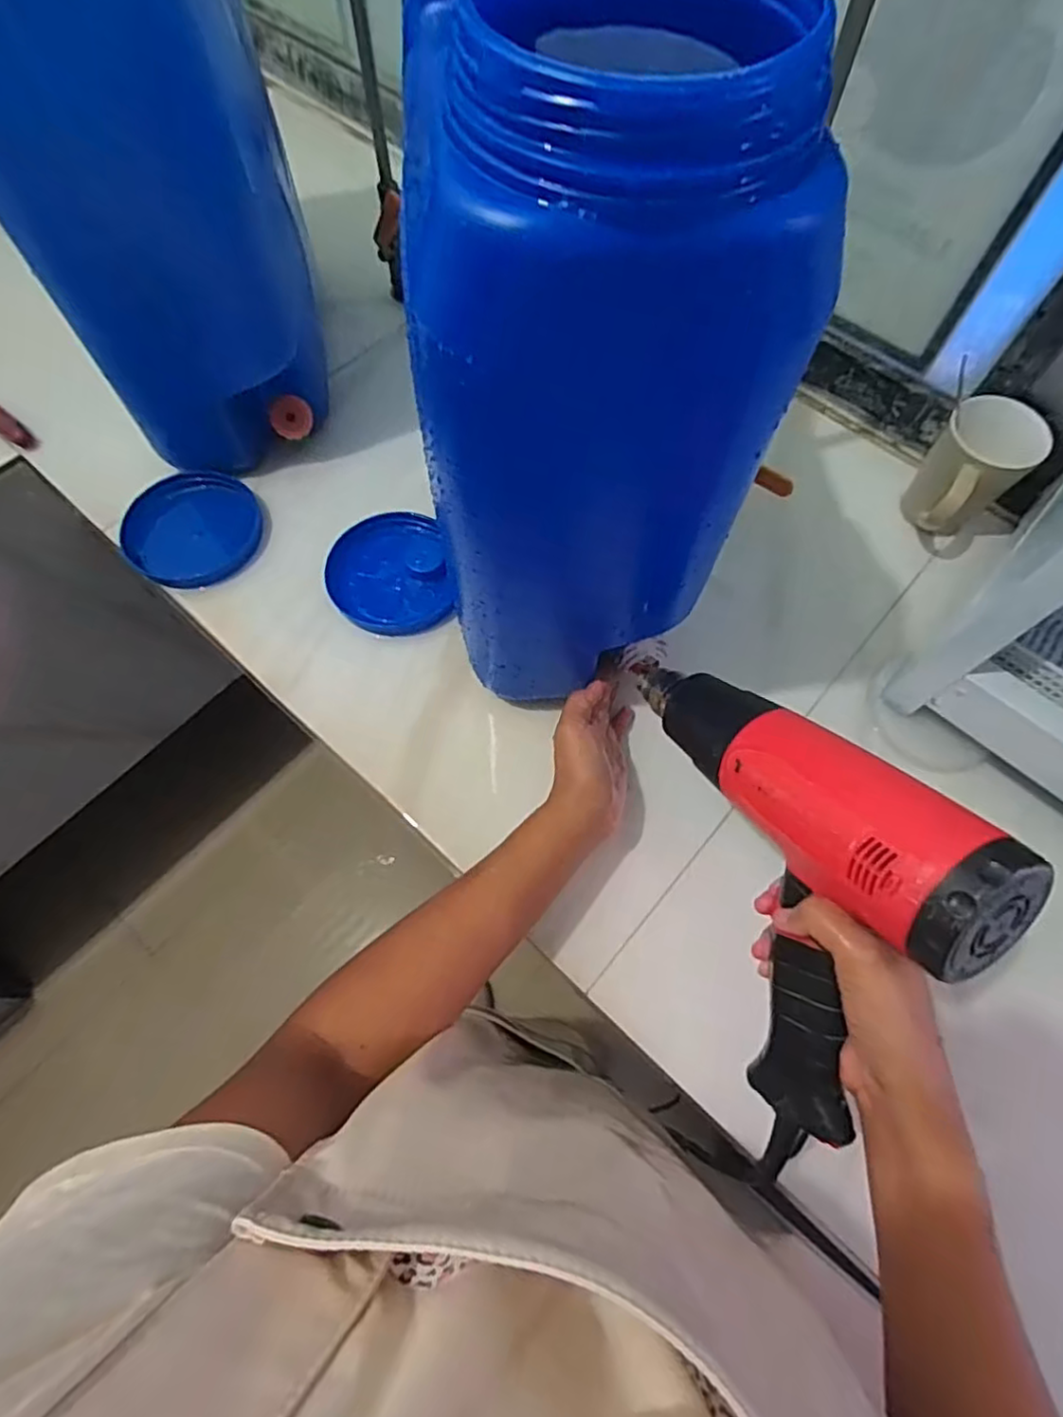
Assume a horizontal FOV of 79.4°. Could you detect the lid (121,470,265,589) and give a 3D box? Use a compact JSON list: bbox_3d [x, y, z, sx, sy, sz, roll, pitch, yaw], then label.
[{"bbox_3d":[-0.317,-0.171,0.595,0.116,0.018,0.116,0,67,-1],"label":"lid"}]

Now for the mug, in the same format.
[{"bbox_3d":[0.374,-0.198,0.569,0.104,0.105,0.076,-41,73,-16],"label":"mug"}]

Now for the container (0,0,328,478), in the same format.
[{"bbox_3d":[-0.295,-0.423,0.496,0.182,0.416,0.255,-16,68,-8],"label":"container"}]

